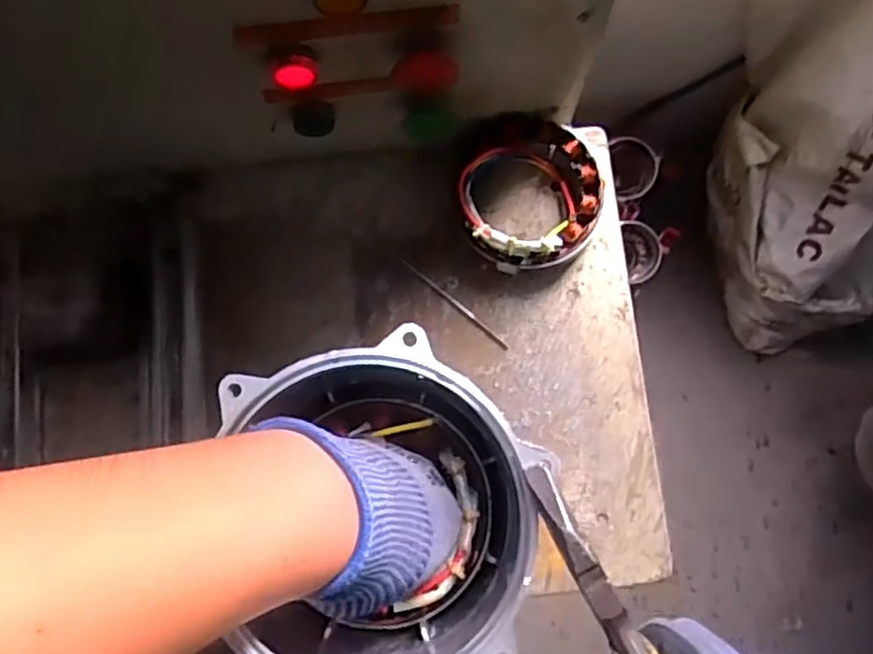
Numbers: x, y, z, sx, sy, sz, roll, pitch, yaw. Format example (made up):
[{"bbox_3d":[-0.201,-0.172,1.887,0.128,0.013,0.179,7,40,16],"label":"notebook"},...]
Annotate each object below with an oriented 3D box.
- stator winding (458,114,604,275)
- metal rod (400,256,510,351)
[{"bbox_3d":[0.069,-0.101,0.553,0.110,0.044,0.115,0,81,2],"label":"stator winding"},{"bbox_3d":[0.014,-0.018,0.562,0.109,0.005,0.006,41,85,8],"label":"metal rod"}]

